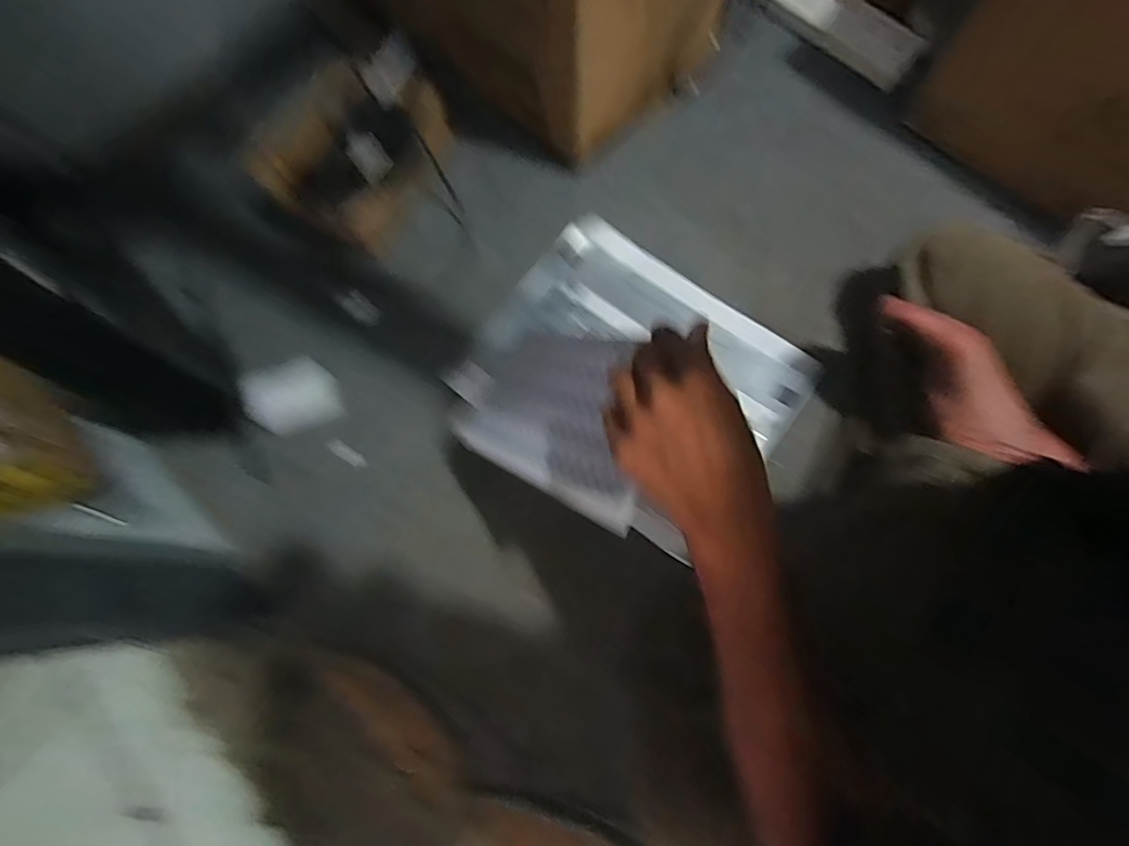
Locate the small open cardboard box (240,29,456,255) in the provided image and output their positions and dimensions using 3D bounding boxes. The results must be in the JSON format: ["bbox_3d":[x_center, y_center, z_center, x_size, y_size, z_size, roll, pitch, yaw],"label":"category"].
[{"bbox_3d":[-0.263,-0.355,0.693,0.192,0.082,0.259,27,75,10],"label":"small open cardboard box"}]

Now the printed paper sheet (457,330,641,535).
[{"bbox_3d":[-0.005,-0.012,0.436,0.234,0.009,0.127,21,81,49],"label":"printed paper sheet"}]

